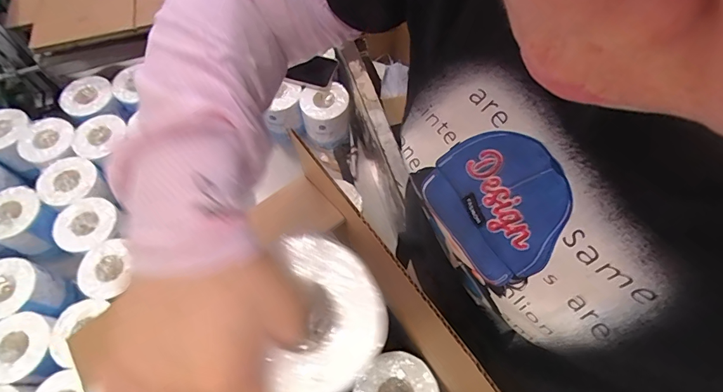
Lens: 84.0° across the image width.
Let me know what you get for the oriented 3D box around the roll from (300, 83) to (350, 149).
[{"bbox_3d":[-0.074,-0.168,0.853,0.099,0.109,0.088,-9,64,-4],"label":"roll"}]

